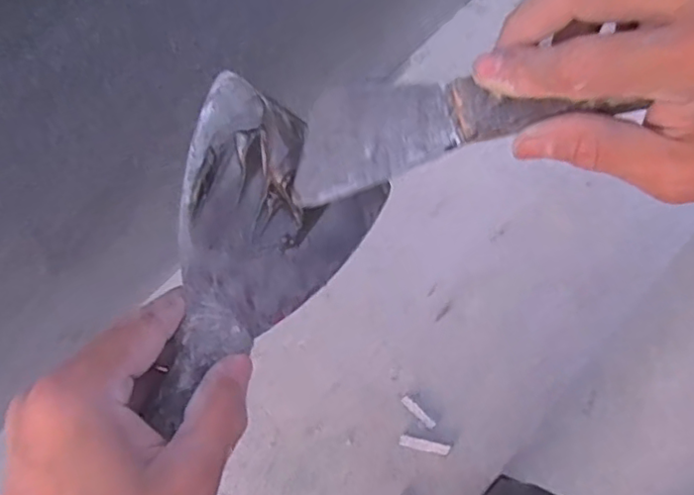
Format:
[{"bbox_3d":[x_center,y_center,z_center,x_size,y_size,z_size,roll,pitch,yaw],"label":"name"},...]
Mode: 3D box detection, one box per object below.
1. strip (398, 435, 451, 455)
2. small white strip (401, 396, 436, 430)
[{"bbox_3d":[0.080,0.204,0.618,0.052,0.004,0.011,10,69,5],"label":"strip"},{"bbox_3d":[0.076,0.176,0.638,0.009,0.004,0.043,-43,73,-14],"label":"small white strip"}]

